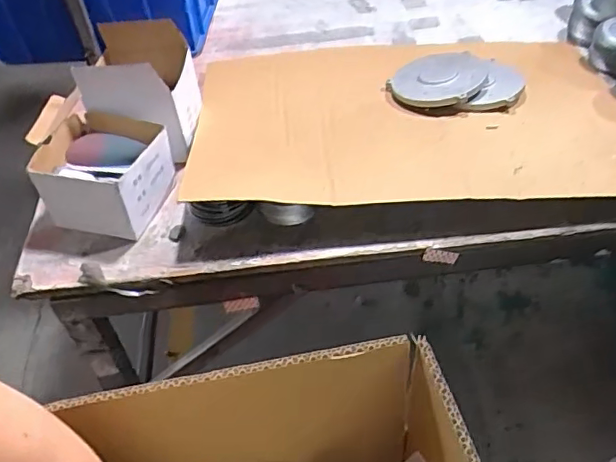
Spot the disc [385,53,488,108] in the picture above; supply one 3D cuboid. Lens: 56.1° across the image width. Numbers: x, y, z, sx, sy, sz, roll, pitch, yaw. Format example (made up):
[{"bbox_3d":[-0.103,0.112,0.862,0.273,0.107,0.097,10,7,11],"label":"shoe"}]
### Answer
[{"bbox_3d":[0.208,-0.250,0.925,0.142,0.025,0.162,12,46,16],"label":"disc"}]

